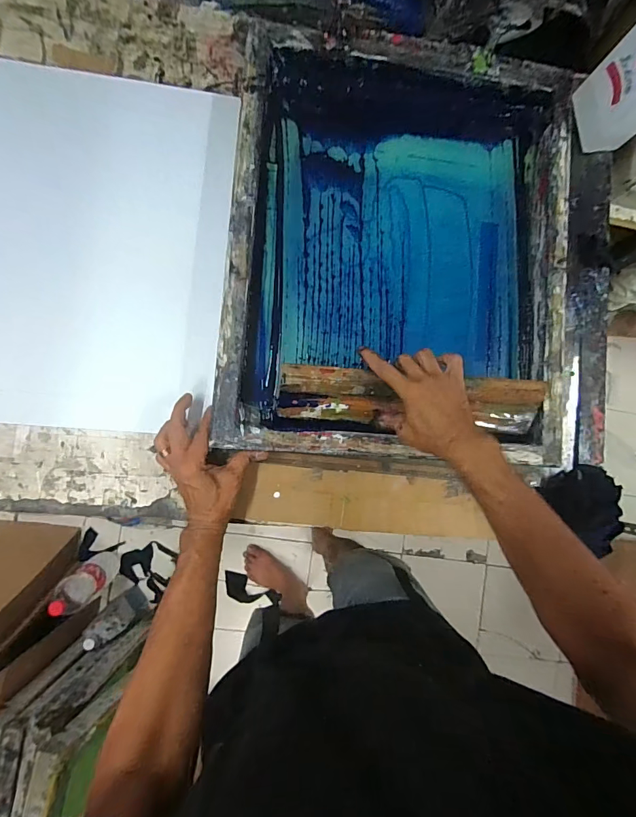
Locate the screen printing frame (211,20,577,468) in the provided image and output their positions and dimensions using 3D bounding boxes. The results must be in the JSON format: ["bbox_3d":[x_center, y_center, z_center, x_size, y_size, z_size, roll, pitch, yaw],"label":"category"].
[{"bbox_3d":[0.134,-0.206,0.551,0.485,0.057,0.535,5,86,-7],"label":"screen printing frame"}]

